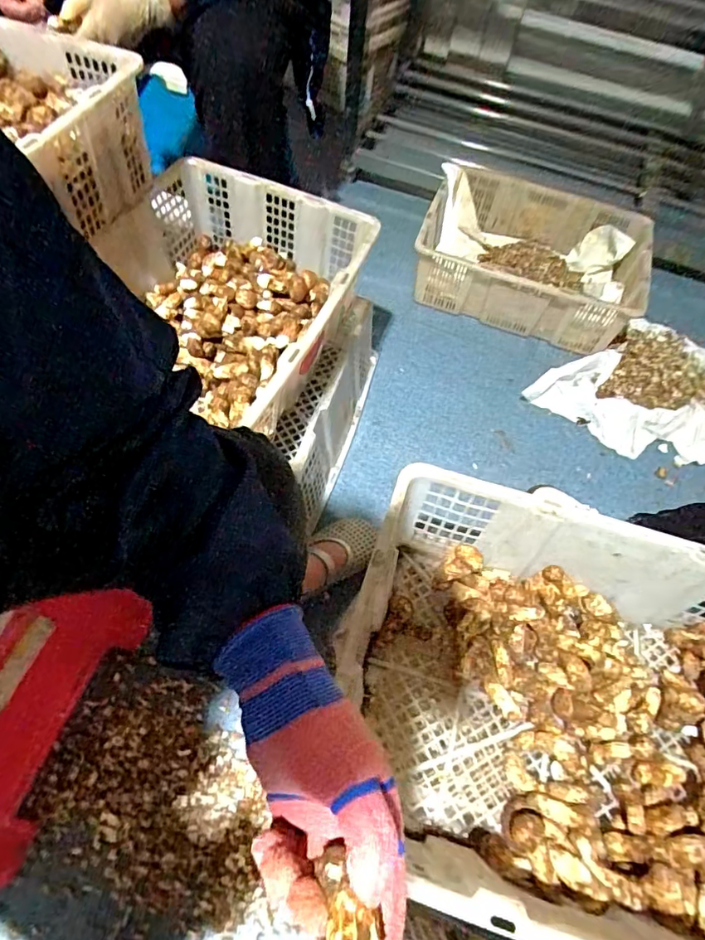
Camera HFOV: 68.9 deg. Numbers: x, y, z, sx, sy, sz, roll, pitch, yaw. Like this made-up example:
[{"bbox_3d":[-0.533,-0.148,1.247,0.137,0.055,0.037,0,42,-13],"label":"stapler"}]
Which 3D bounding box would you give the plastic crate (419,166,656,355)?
[{"bbox_3d":[0.377,-0.447,1.091,0.450,0.153,0.296,23,61,7],"label":"plastic crate"}]

